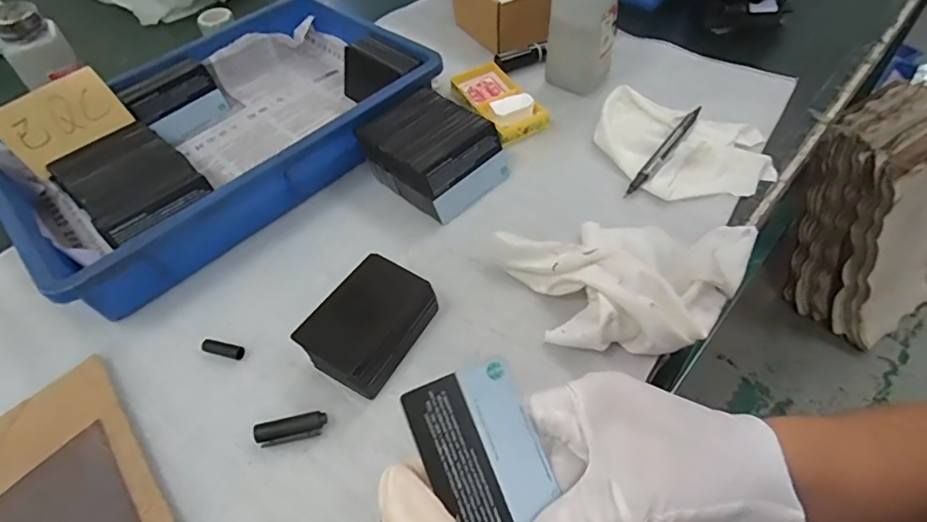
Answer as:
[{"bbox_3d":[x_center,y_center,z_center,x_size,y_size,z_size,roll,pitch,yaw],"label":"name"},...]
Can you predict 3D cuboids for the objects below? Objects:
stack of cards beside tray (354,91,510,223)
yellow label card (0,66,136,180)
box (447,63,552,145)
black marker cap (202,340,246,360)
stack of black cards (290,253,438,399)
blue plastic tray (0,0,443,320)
[{"bbox_3d":[-0.026,-0.097,0.468,0.104,0.051,0.087,34,62,26],"label":"stack of cards beside tray"},{"bbox_3d":[-0.351,-0.124,0.461,0.092,0.058,0.005,-45,28,-22],"label":"yellow label card"},{"bbox_3d":[0.034,-0.164,0.532,0.055,0.020,0.117,-26,55,-15],"label":"box"},{"bbox_3d":[-0.175,0.064,0.384,0.031,0.007,0.010,10,54,12],"label":"black marker cap"},{"bbox_3d":[-0.064,0.043,0.368,0.061,0.042,0.089,25,59,22],"label":"stack of black cards"},{"bbox_3d":[-0.227,-0.126,0.500,0.364,0.058,0.239,-40,60,-23],"label":"blue plastic tray"}]

